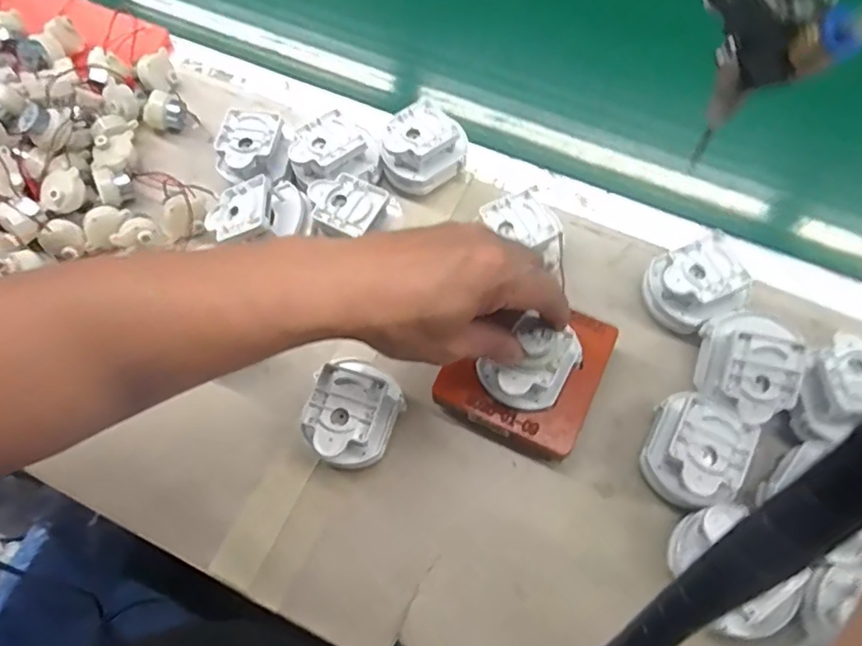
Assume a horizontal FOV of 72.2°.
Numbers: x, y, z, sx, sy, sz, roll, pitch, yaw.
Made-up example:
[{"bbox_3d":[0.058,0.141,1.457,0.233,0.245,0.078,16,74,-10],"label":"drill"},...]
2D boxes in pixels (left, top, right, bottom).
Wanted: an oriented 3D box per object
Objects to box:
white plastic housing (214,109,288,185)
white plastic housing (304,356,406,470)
[{"bbox_3d":[-0.142,-0.138,0.470,0.048,0.032,0.052,15,66,7],"label":"white plastic housing"},{"bbox_3d":[-0.049,0.063,0.390,0.055,0.051,0.063,14,66,7],"label":"white plastic housing"}]

